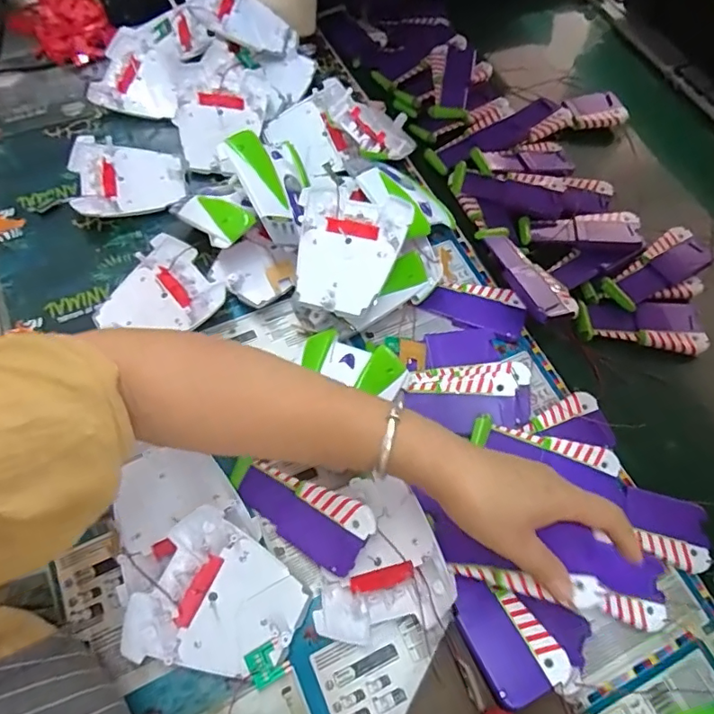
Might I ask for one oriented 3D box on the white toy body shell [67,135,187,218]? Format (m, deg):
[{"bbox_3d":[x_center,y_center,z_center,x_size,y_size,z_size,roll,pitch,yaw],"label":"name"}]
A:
[{"bbox_3d":[-0.239,-0.188,0.547,0.108,0.026,0.097,-13,65,-8],"label":"white toy body shell"}]

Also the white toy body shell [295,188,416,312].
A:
[{"bbox_3d":[-0.008,-0.096,0.464,0.094,0.033,0.115,16,83,18],"label":"white toy body shell"}]

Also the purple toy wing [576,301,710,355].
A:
[{"bbox_3d":[0.276,-0.031,0.510,0.126,0.011,0.054,0,64,-2],"label":"purple toy wing"}]

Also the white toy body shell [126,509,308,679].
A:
[{"bbox_3d":[-0.105,0.177,0.372,0.118,0.032,0.101,35,68,14],"label":"white toy body shell"}]

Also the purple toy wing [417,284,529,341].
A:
[{"bbox_3d":[0.111,-0.047,0.503,0.096,0.016,0.054,14,64,5],"label":"purple toy wing"}]

